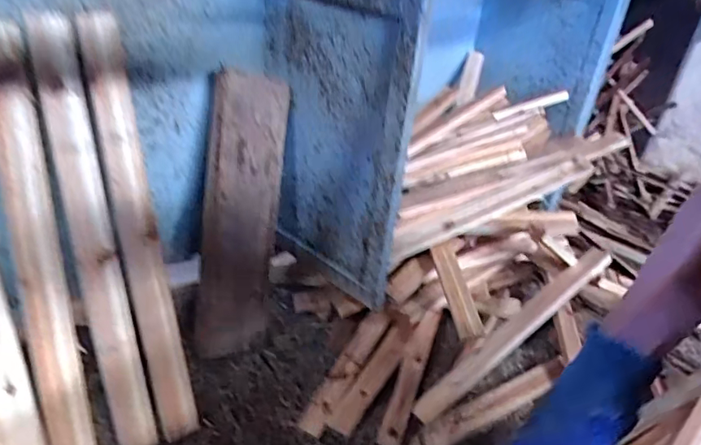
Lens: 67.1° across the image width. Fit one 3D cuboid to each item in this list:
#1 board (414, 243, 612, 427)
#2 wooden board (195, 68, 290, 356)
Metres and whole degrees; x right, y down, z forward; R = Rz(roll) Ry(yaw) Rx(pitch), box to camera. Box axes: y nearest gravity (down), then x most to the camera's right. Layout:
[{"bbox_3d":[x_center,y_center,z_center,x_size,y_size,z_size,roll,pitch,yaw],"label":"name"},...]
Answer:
[{"bbox_3d":[0.311,0.202,0.994,0.498,0.027,0.048,-35,42,-17],"label":"board"},{"bbox_3d":[-0.189,-0.003,0.929,0.145,0.492,0.022,-4,21,-37],"label":"wooden board"}]

